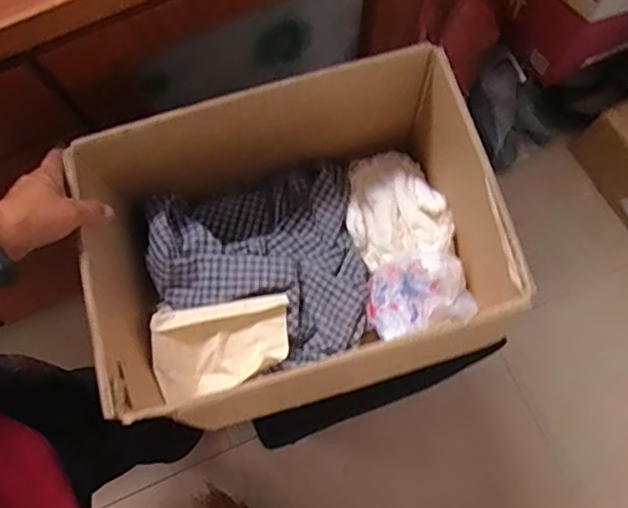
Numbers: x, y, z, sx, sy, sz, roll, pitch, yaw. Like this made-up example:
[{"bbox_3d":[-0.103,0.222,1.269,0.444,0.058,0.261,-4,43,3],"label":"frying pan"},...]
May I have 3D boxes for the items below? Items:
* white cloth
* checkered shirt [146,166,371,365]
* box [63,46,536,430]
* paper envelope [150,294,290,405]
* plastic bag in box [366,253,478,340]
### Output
[{"bbox_3d":[0.100,-0.053,0.706,0.117,0.068,0.160,-1,78,1],"label":"white cloth"},{"bbox_3d":[-0.055,0.016,0.686,0.238,0.104,0.232,0,78,1],"label":"checkered shirt"},{"bbox_3d":[-0.015,-0.005,0.629,0.394,0.203,0.290,-18,78,-2],"label":"box"},{"bbox_3d":[-0.100,0.103,0.635,0.145,0.060,0.089,-11,78,-1],"label":"paper envelope"},{"bbox_3d":[0.123,0.044,0.668,0.118,0.079,0.088,-9,78,0],"label":"plastic bag in box"}]

